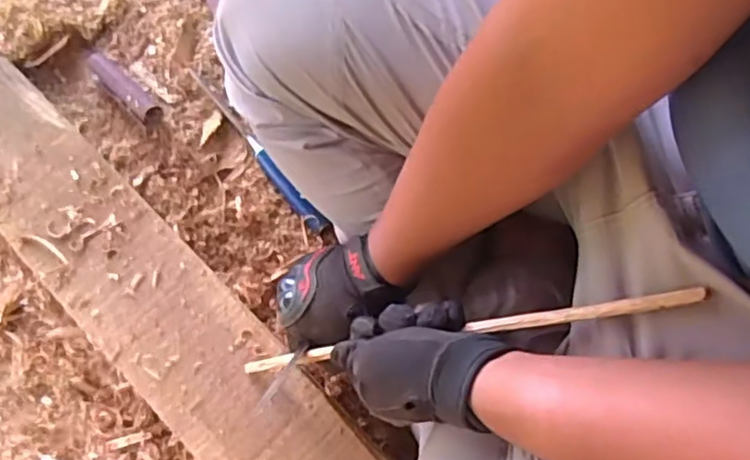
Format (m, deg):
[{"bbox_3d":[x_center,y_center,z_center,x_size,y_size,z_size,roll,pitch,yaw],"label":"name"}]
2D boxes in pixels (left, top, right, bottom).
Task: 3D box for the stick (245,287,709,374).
[{"bbox_3d":[0.039,0.079,0.475,0.375,0.013,0.011,-16,69,33],"label":"stick"}]

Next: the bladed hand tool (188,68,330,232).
[{"bbox_3d":[-0.129,-0.086,0.681,0.018,0.022,0.230,-39,76,-11],"label":"bladed hand tool"}]

